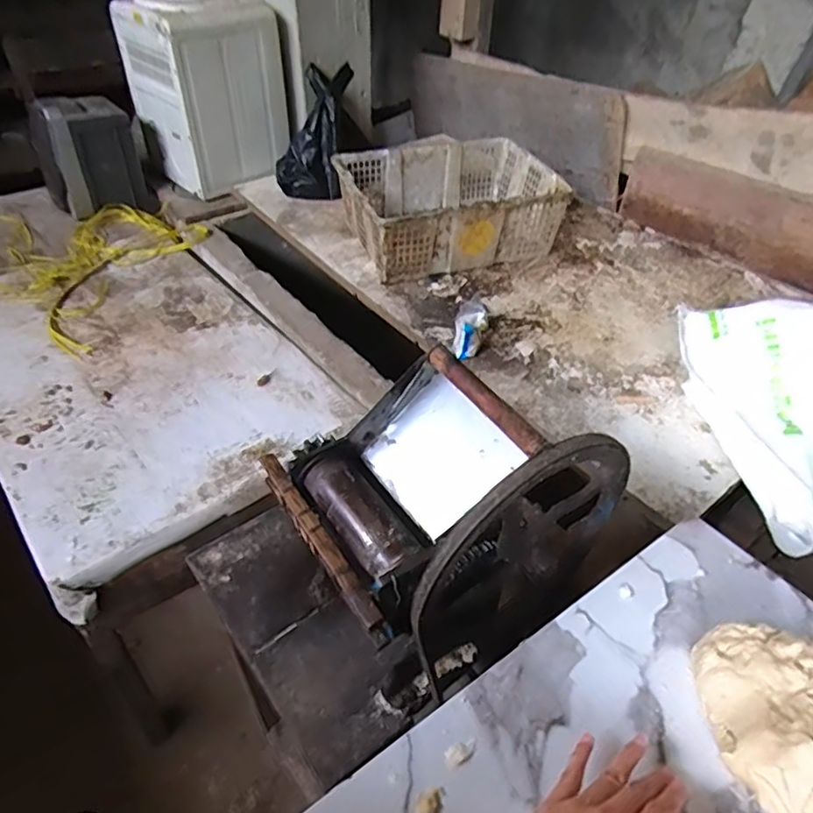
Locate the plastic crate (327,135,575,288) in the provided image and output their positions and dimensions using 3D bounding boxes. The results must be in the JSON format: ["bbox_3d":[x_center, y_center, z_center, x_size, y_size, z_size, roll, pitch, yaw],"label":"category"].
[{"bbox_3d":[0.099,-0.475,1.404,0.481,0.172,0.342,-14,46,-16],"label":"plastic crate"}]

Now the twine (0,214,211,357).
[{"bbox_3d":[-0.807,-0.395,1.436,0.771,0.037,0.482,28,49,25],"label":"twine"}]

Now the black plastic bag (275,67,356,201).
[{"bbox_3d":[-0.240,-0.713,1.531,0.172,0.341,0.111,19,12,19],"label":"black plastic bag"}]

